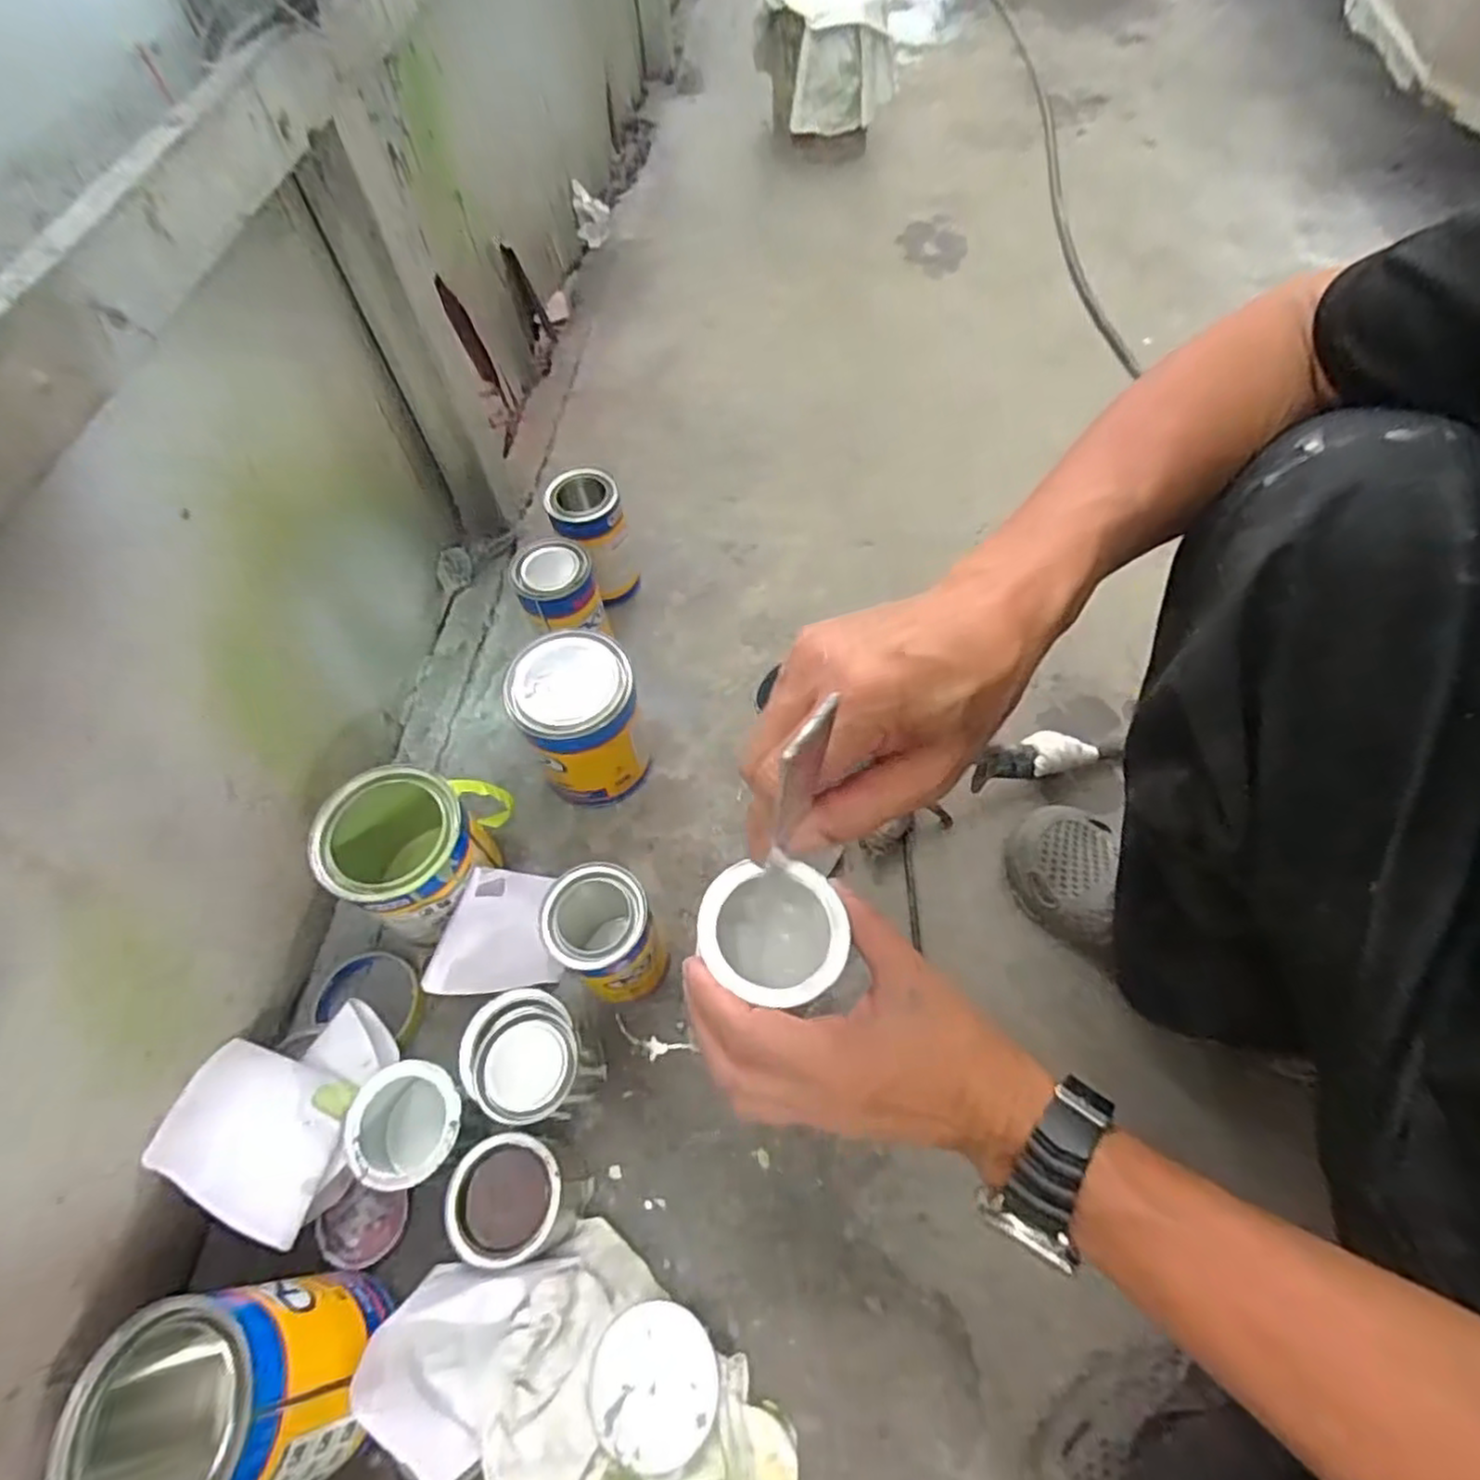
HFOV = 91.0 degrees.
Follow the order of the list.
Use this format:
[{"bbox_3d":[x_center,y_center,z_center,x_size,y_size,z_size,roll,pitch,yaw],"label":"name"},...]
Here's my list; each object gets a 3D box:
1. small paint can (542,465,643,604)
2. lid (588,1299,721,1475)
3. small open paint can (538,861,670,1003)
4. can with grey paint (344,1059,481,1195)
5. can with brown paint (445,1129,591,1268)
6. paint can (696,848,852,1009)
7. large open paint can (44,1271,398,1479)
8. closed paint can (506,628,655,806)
[{"bbox_3d":[-0.150,-0.209,0.754,0.072,0.130,0.078,0,62,0],"label":"small paint can"},{"bbox_3d":[-0.053,0.396,0.448,0.076,0.013,0.077,-1,60,2],"label":"lid"},{"bbox_3d":[-0.099,0.151,0.554,0.070,0.135,0.074,0,62,0],"label":"small open paint can"},{"bbox_3d":[-0.230,0.277,0.525,0.079,0.071,0.075,0,62,0],"label":"can with grey paint"},{"bbox_3d":[-0.151,0.315,0.503,0.072,0.079,0.075,0,62,0],"label":"can with brown paint"},{"bbox_3d":[0.014,0.118,0.398,0.075,0.105,0.076,-36,66,-24],"label":"paint can"},{"bbox_3d":[-0.287,0.376,0.421,0.110,0.138,0.103,-1,60,2],"label":"large open paint can"},{"bbox_3d":[-0.139,-0.016,0.651,0.097,0.142,0.105,0,62,0],"label":"closed paint can"}]

